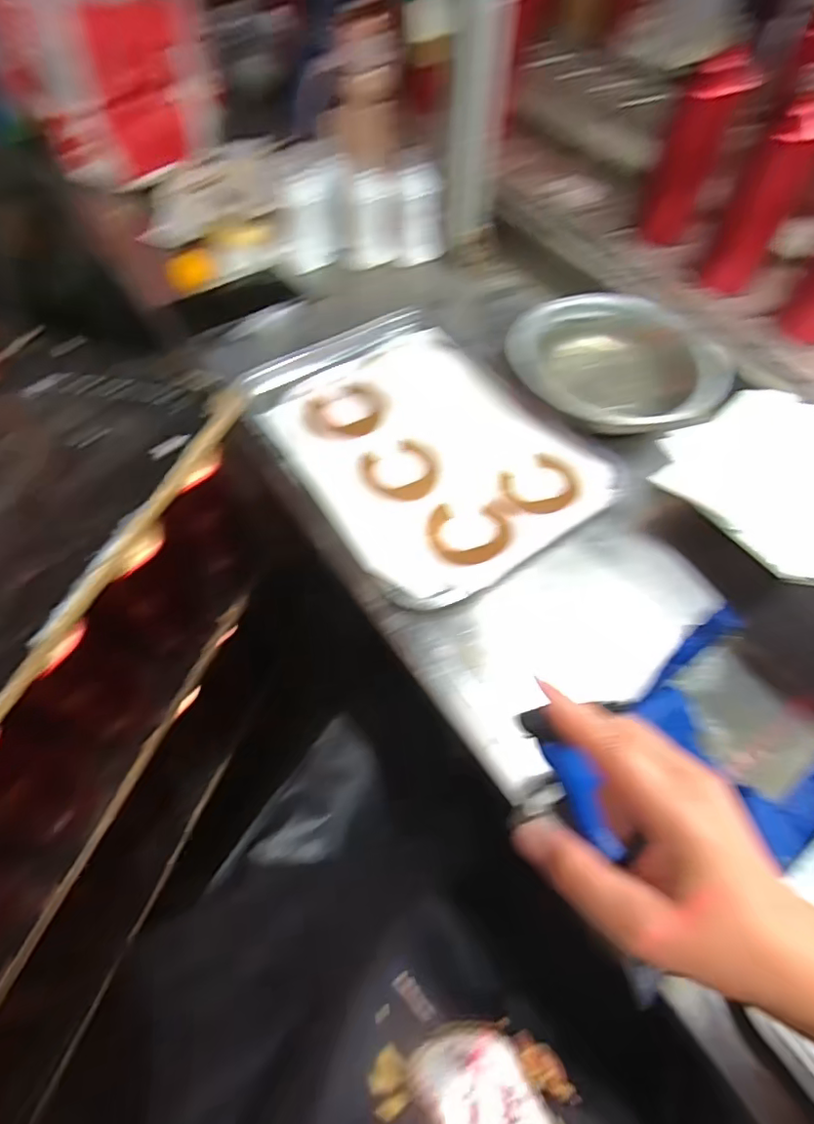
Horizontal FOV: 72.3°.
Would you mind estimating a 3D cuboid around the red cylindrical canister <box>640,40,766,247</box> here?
[{"bbox_3d":[0.349,-0.503,0.684,0.071,0.179,0.064,17,58,10],"label":"red cylindrical canister"}]

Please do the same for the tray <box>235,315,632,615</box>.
[{"bbox_3d":[0.007,-0.124,0.562,0.242,0.030,0.343,-30,62,-17],"label":"tray"}]

